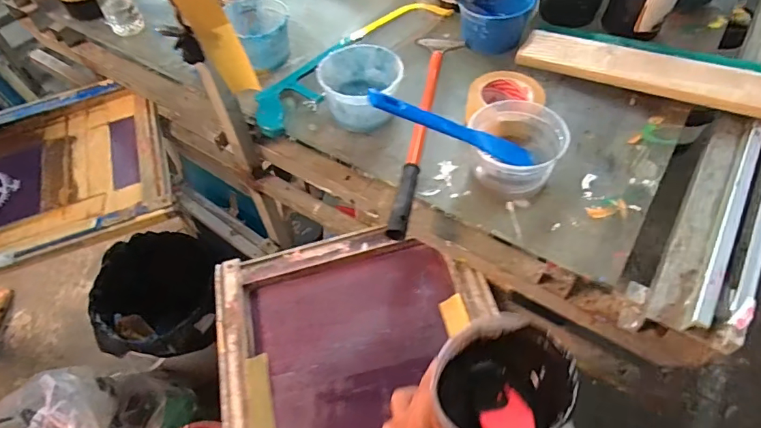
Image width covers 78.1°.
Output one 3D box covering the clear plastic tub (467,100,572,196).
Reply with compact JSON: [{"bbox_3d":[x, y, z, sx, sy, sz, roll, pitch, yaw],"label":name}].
[{"bbox_3d":[0.188,-0.090,0.660,0.122,0.077,0.141,2,54,5],"label":"clear plastic tub"}]

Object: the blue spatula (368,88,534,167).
[{"bbox_3d":[0.099,-0.106,0.605,0.268,0.017,0.035,15,47,-30],"label":"blue spatula"}]

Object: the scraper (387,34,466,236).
[{"bbox_3d":[0.072,-0.148,0.740,0.068,0.027,0.445,7,54,8],"label":"scraper"}]

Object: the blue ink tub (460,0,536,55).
[{"bbox_3d":[0.210,-0.361,0.844,0.124,0.068,0.131,12,55,12],"label":"blue ink tub"}]

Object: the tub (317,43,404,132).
[{"bbox_3d":[-0.030,-0.201,0.752,0.123,0.084,0.104,-6,54,-1],"label":"tub"}]

